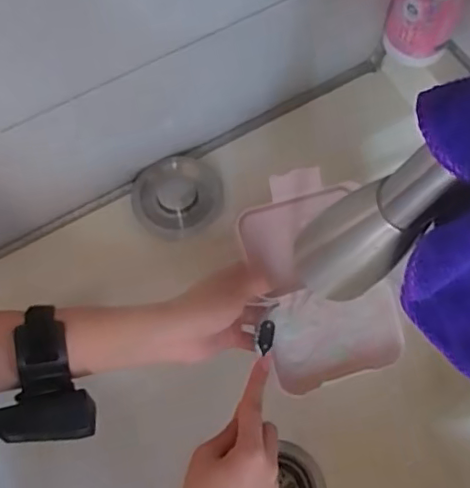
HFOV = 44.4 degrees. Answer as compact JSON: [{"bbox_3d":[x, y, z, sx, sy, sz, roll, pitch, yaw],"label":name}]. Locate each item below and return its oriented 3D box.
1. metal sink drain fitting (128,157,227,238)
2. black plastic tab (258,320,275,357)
[{"bbox_3d":[-0.055,-0.046,0.548,0.082,0.032,0.081,0,67,0],"label":"metal sink drain fitting"},{"bbox_3d":[0.026,0.079,0.485,0.012,0.006,0.029,10,74,4],"label":"black plastic tab"}]

